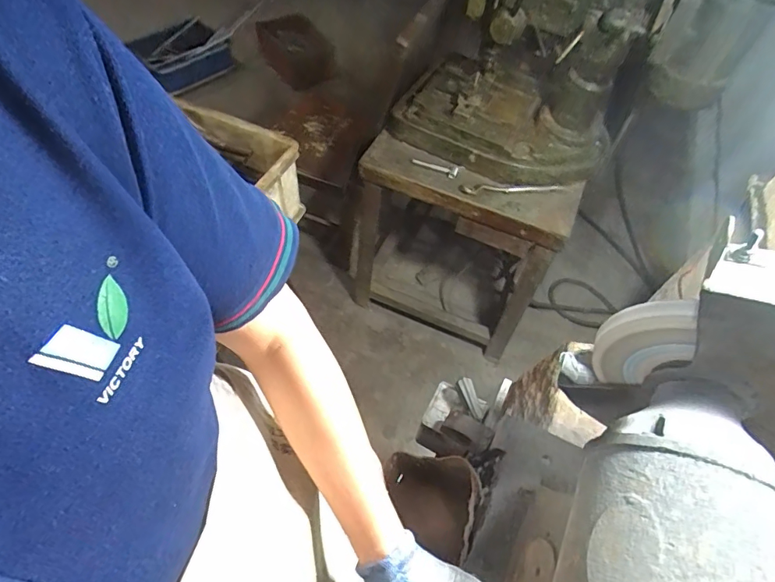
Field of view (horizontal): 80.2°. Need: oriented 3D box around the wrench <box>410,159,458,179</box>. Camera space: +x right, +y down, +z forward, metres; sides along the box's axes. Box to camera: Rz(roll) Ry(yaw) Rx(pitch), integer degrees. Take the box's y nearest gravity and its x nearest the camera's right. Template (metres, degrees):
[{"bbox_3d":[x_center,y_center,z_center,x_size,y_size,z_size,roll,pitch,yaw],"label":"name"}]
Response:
[{"bbox_3d":[0.114,-0.294,1.095,0.111,0.019,0.028,19,56,8],"label":"wrench"}]

